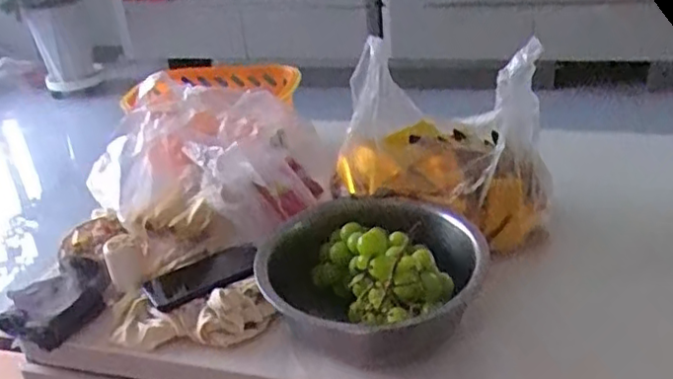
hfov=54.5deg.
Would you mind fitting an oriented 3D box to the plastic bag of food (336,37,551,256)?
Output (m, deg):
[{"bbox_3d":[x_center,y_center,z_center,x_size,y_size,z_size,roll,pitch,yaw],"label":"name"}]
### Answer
[{"bbox_3d":[0.146,-0.052,0.848,0.236,0.253,0.157,-20,32,-24],"label":"plastic bag of food"}]

